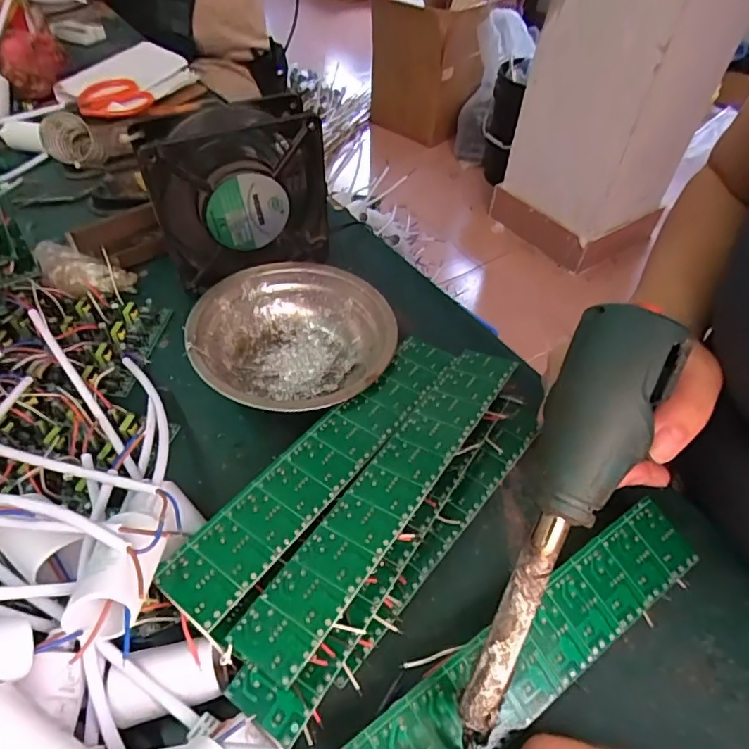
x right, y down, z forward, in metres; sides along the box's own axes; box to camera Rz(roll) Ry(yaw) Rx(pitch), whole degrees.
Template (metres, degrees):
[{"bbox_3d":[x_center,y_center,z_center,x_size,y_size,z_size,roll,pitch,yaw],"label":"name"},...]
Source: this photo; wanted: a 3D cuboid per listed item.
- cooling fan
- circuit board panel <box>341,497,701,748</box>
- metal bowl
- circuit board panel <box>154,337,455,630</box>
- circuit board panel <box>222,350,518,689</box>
[{"bbox_3d":[-0.098,-0.129,0.381,0.121,0.117,0.045,-18,53,-19],"label":"cooling fan"},{"bbox_3d":[0.073,0.123,0.236,0.201,0.004,0.038,-27,70,-23],"label":"circuit board panel"},{"bbox_3d":[-0.053,-0.018,0.343,0.123,0.044,0.125,2,49,-3],"label":"metal bowl"},{"bbox_3d":[-0.022,0.040,0.277,0.039,0.004,0.198,29,50,24],"label":"circuit board panel"},{"bbox_3d":[0.011,0.051,0.258,0.040,0.004,0.201,17,48,32],"label":"circuit board panel"}]

